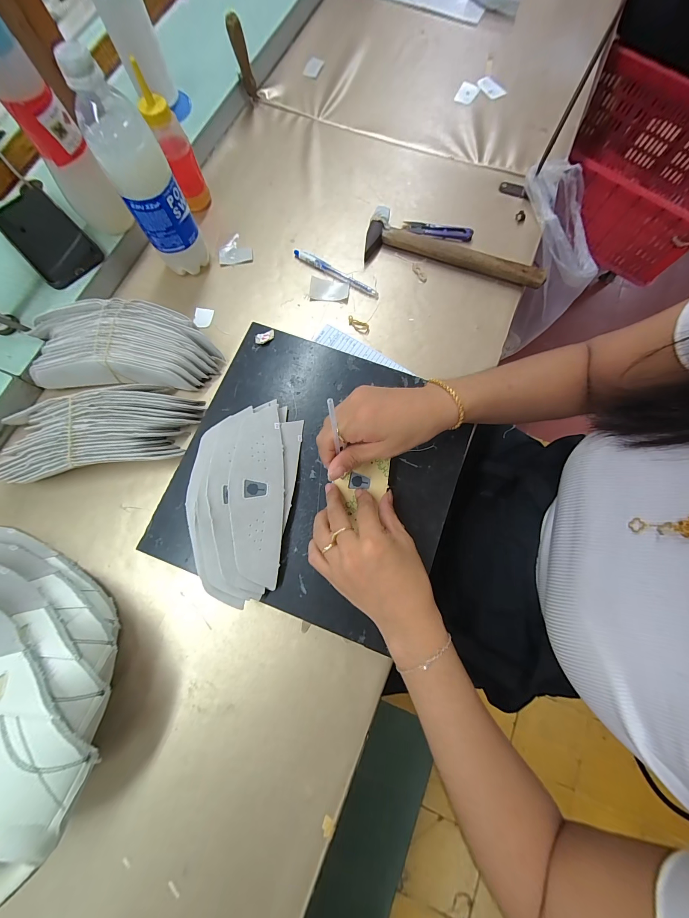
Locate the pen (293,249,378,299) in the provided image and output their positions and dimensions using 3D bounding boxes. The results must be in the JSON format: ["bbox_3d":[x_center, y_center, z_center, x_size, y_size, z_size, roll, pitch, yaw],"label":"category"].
[{"bbox_3d":[-0.012,-0.264,0.443,0.137,0.008,0.010,31,78,6],"label":"pen"}]

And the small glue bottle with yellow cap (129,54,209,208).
[{"bbox_3d":[-0.222,-0.409,0.411,0.039,0.139,0.033,-42,81,-10],"label":"small glue bottle with yellow cap"}]

